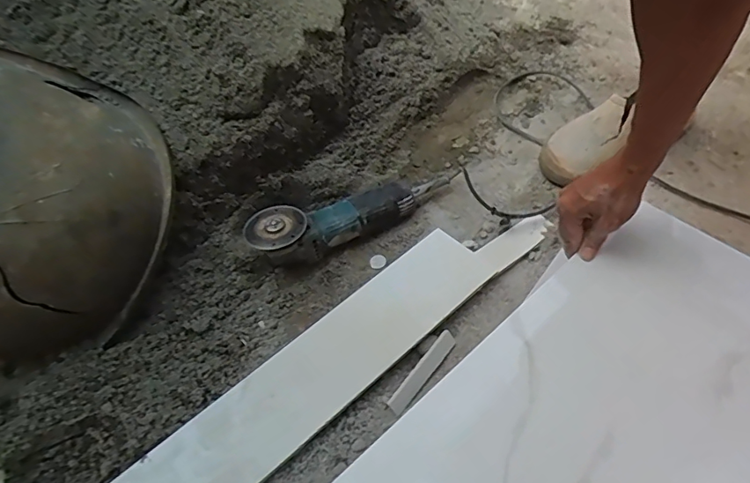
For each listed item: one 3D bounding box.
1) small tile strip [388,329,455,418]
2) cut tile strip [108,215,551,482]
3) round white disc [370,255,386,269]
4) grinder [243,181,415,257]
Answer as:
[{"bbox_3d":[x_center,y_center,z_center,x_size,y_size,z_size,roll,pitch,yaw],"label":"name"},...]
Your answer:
[{"bbox_3d":[0.059,0.161,0.630,0.022,0.010,0.124,30,59,27],"label":"small tile strip"},{"bbox_3d":[-0.054,0.143,0.640,0.684,0.016,0.129,-36,55,-23],"label":"cut tile strip"},{"bbox_3d":[0.005,0.030,0.770,0.025,0.004,0.026,-3,50,4],"label":"round white disc"},{"bbox_3d":[-0.065,-0.036,0.771,0.263,0.074,0.083,-24,52,-14],"label":"grinder"}]

